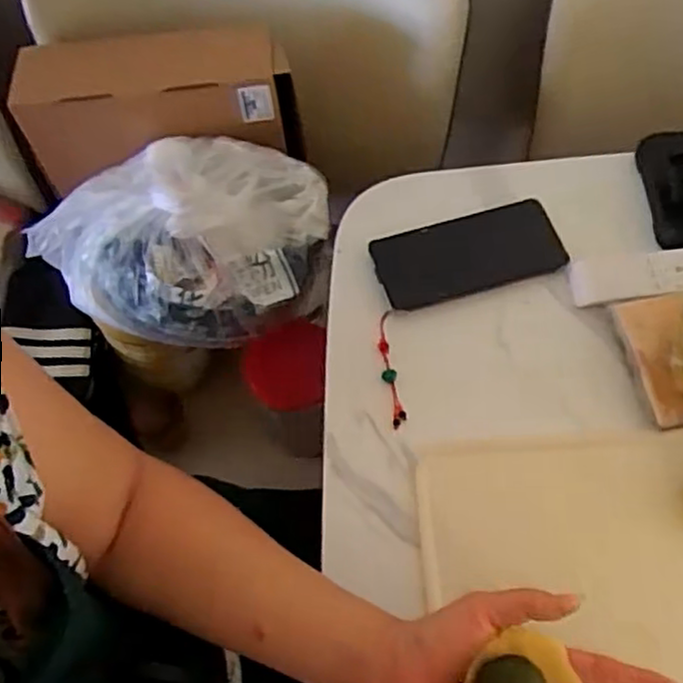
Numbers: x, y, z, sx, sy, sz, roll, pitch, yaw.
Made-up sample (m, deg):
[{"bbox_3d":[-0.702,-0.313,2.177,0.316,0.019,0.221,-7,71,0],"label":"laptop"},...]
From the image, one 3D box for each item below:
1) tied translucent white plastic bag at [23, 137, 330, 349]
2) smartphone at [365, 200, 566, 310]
[{"bbox_3d":[-0.155,-0.107,0.650,0.271,0.176,0.163,-3,65,2],"label":"tied translucent white plastic bag"},{"bbox_3d":[0.110,-0.075,0.608,0.159,0.015,0.073,-15,65,-3],"label":"smartphone"}]

